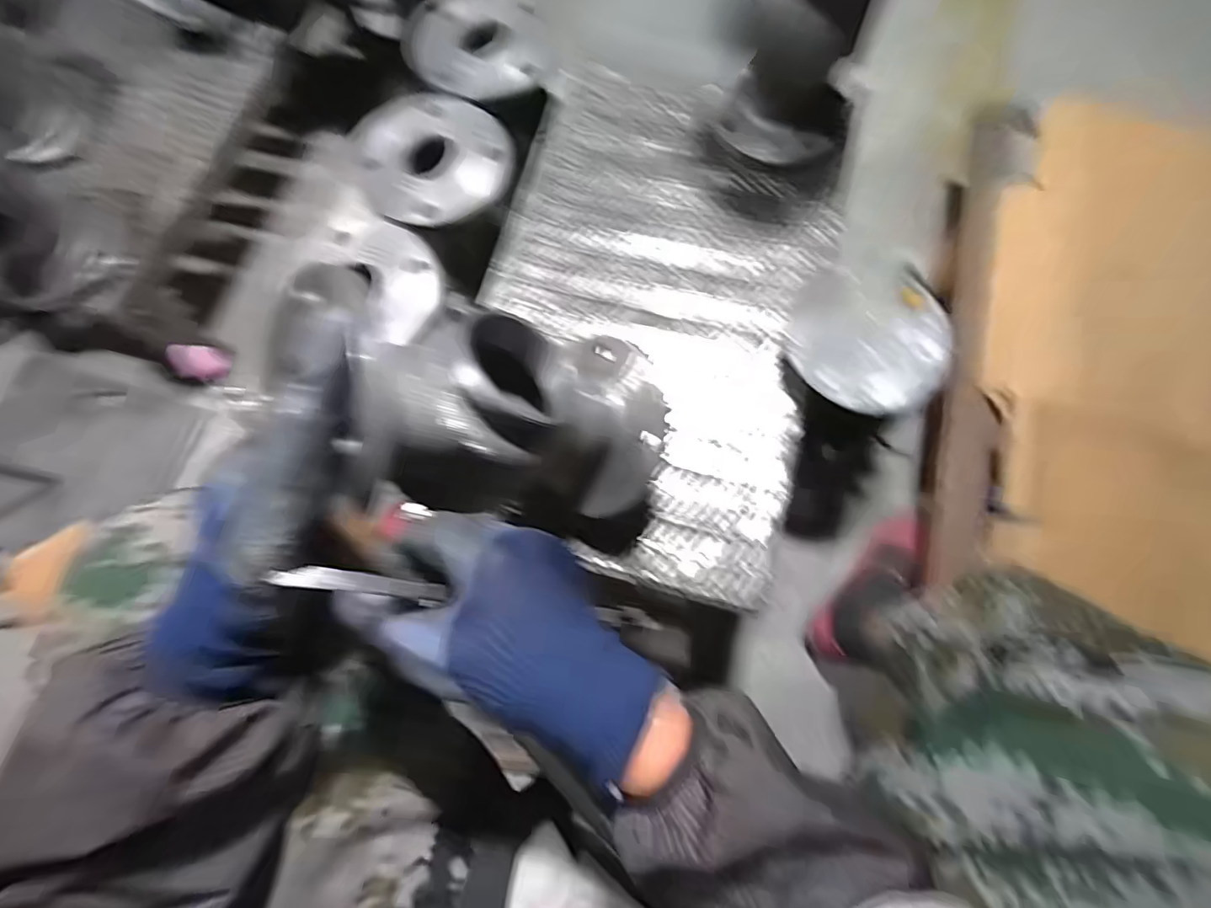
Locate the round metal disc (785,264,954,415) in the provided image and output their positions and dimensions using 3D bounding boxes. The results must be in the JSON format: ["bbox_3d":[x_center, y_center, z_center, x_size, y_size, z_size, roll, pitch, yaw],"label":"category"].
[{"bbox_3d":[0.279,-0.128,0.563,0.165,0.030,0.171,-2,69,6],"label":"round metal disc"}]

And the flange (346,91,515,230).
[{"bbox_3d":[-0.200,-0.345,0.606,0.173,0.032,0.171,0,75,1],"label":"flange"}]

